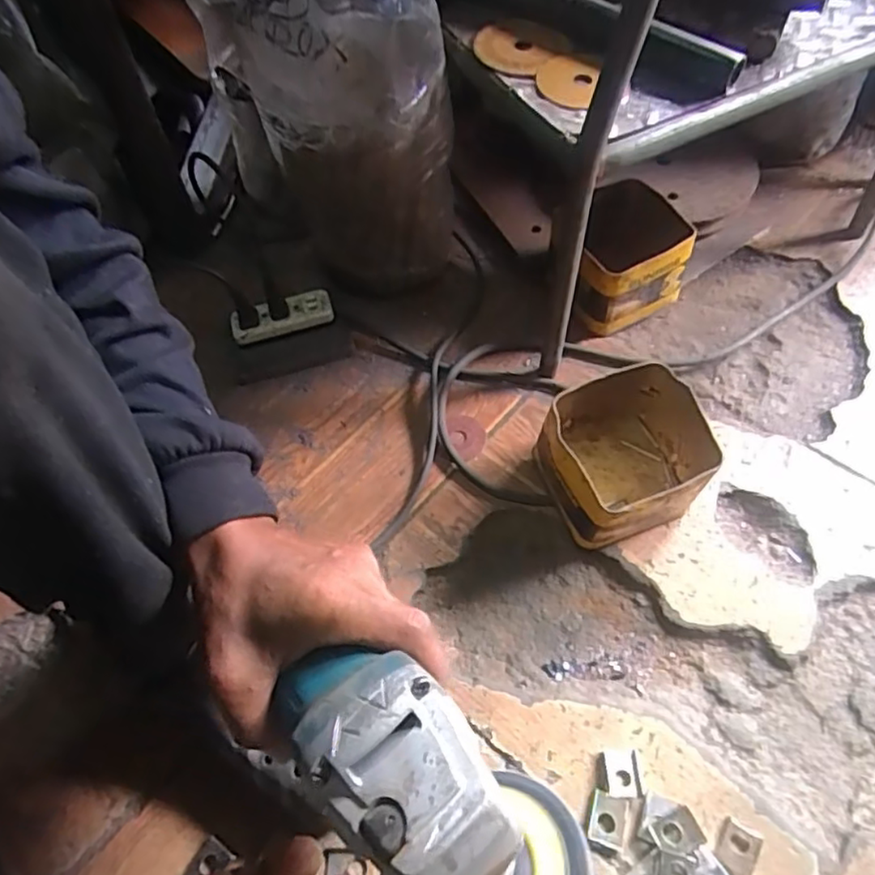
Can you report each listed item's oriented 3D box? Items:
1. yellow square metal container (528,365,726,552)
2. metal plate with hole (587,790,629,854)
[{"bbox_3d":[0.160,0.011,0.555,0.133,0.096,0.140,-19,59,-8],"label":"yellow square metal container"},{"bbox_3d":[0.121,0.271,0.448,0.025,0.004,0.032,15,57,11],"label":"metal plate with hole"}]

